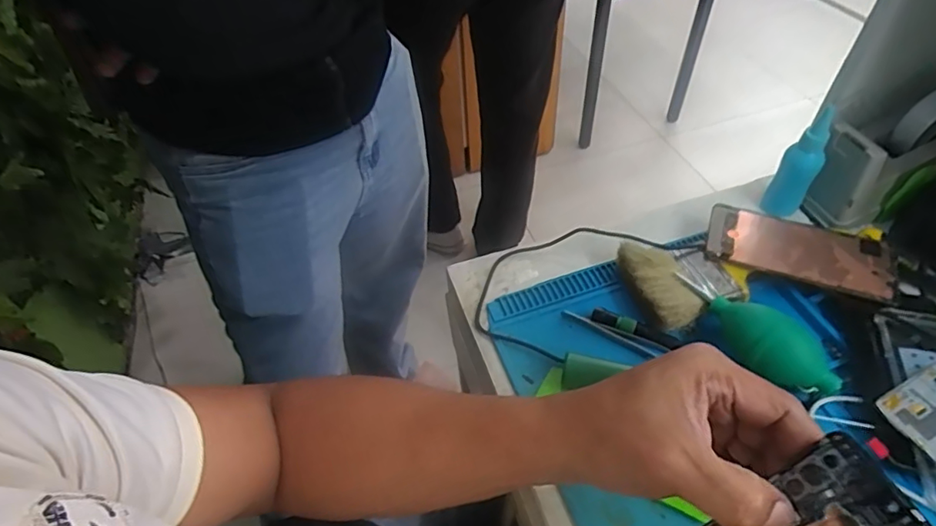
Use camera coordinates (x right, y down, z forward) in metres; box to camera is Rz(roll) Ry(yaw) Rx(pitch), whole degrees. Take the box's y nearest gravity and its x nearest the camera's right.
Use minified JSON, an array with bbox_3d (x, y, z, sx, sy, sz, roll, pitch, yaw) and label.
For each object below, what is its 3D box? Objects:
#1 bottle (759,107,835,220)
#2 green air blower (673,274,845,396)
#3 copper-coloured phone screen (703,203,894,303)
[{"bbox_3d":[0.329,-0.096,0.531,0.033,0.111,0.030,34,59,27],"label":"bottle"},{"bbox_3d":[0.225,0.052,0.429,0.038,0.048,0.138,-27,53,-18],"label":"green air blower"},{"bbox_3d":[0.304,-0.011,0.493,0.154,0.007,0.069,19,59,15],"label":"copper-coloured phone screen"}]

